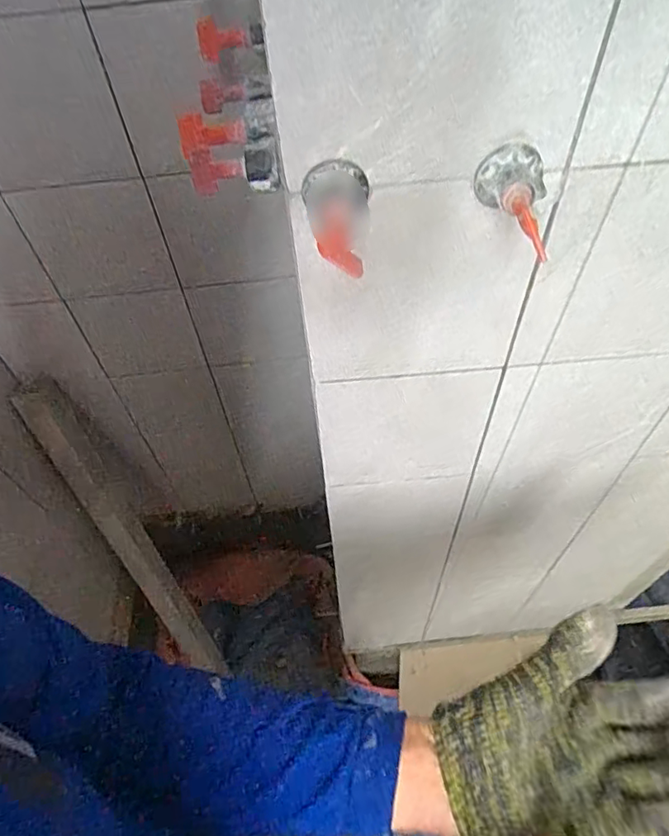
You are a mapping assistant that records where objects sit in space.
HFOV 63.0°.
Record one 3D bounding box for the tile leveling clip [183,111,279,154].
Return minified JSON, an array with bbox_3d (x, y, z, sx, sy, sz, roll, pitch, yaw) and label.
[{"bbox_3d":[-0.062,-0.166,0.313,0.060,0.017,0.018,-3,53,18],"label":"tile leveling clip"}]

